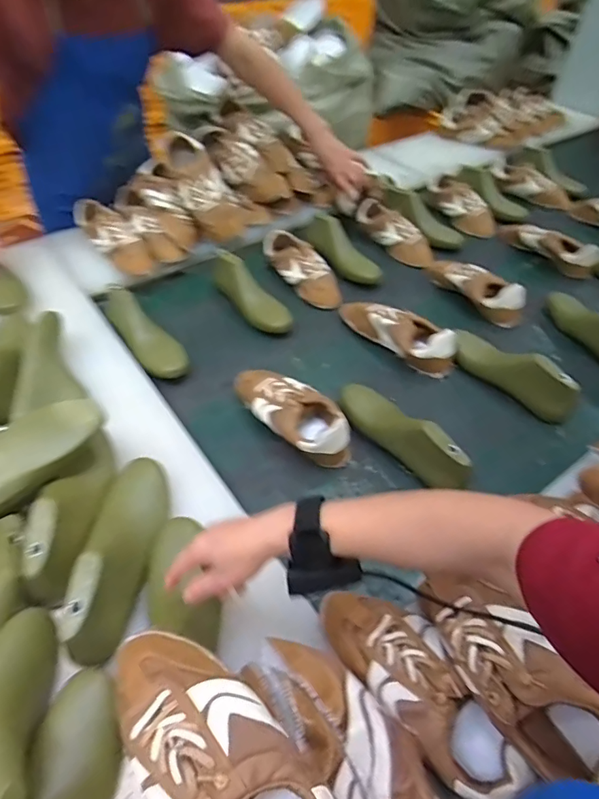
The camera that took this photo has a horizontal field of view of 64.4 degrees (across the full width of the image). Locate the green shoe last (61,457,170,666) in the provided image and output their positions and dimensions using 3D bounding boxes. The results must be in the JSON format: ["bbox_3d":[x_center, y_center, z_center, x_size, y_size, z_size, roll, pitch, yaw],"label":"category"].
[{"bbox_3d":[-0.211,0.174,0.571,0.075,0.100,0.247,0,50,-2],"label":"green shoe last"}]

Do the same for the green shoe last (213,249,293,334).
[{"bbox_3d":[-0.107,-0.226,0.988,0.066,0.076,0.235,-30,57,-25],"label":"green shoe last"}]

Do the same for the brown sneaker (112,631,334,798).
[{"bbox_3d":[-0.068,0.279,0.375,0.241,0.069,0.098,33,56,28],"label":"brown sneaker"}]

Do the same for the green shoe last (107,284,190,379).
[{"bbox_3d":[-0.299,-0.137,0.895,0.070,0.067,0.242,-32,58,-26],"label":"green shoe last"}]

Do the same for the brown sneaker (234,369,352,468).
[{"bbox_3d":[-0.014,0.019,0.793,0.241,0.071,0.102,38,58,26],"label":"brown sneaker"}]

